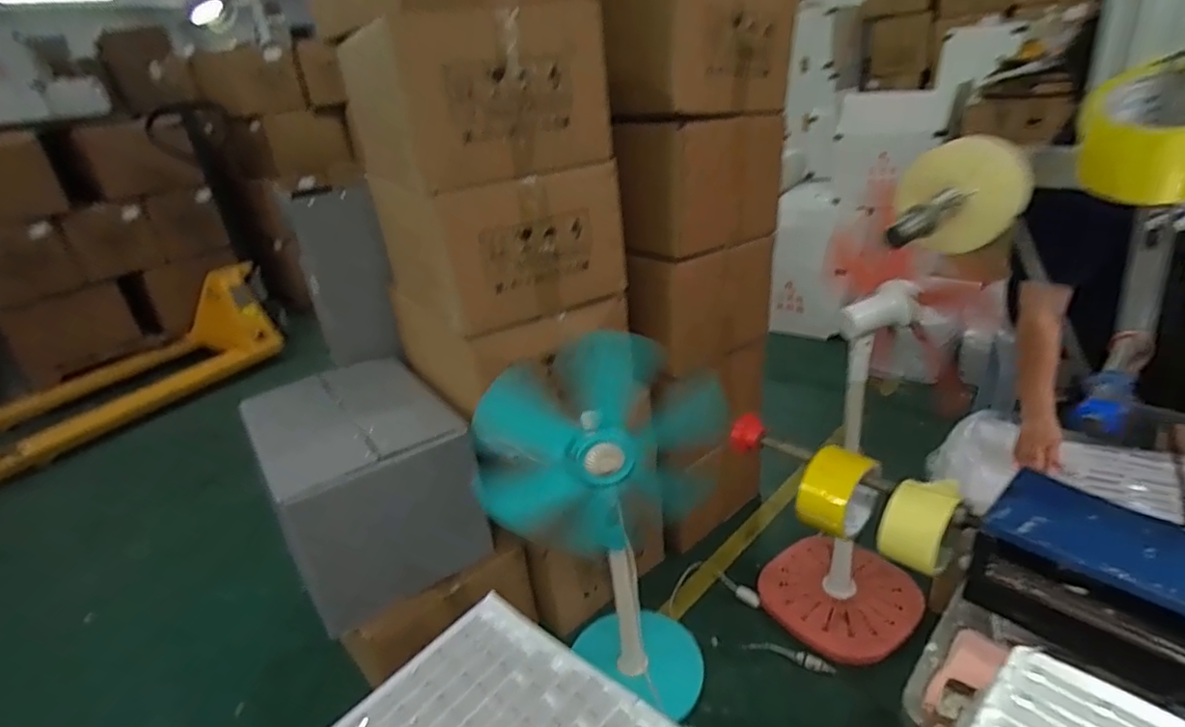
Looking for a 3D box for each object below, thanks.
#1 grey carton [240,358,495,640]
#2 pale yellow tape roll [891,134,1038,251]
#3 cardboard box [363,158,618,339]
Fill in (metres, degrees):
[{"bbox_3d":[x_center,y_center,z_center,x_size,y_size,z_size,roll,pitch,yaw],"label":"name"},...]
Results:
[{"bbox_3d":[-0.446,0.244,1.253,0.346,0.318,0.377,-19,28,-23],"label":"grey carton"},{"bbox_3d":[0.272,-0.120,0.444,0.083,0.072,0.020,-27,0,26],"label":"pale yellow tape roll"},{"bbox_3d":[-0.211,-0.262,1.234,0.358,0.245,0.424,-20,29,-24],"label":"cardboard box"}]

